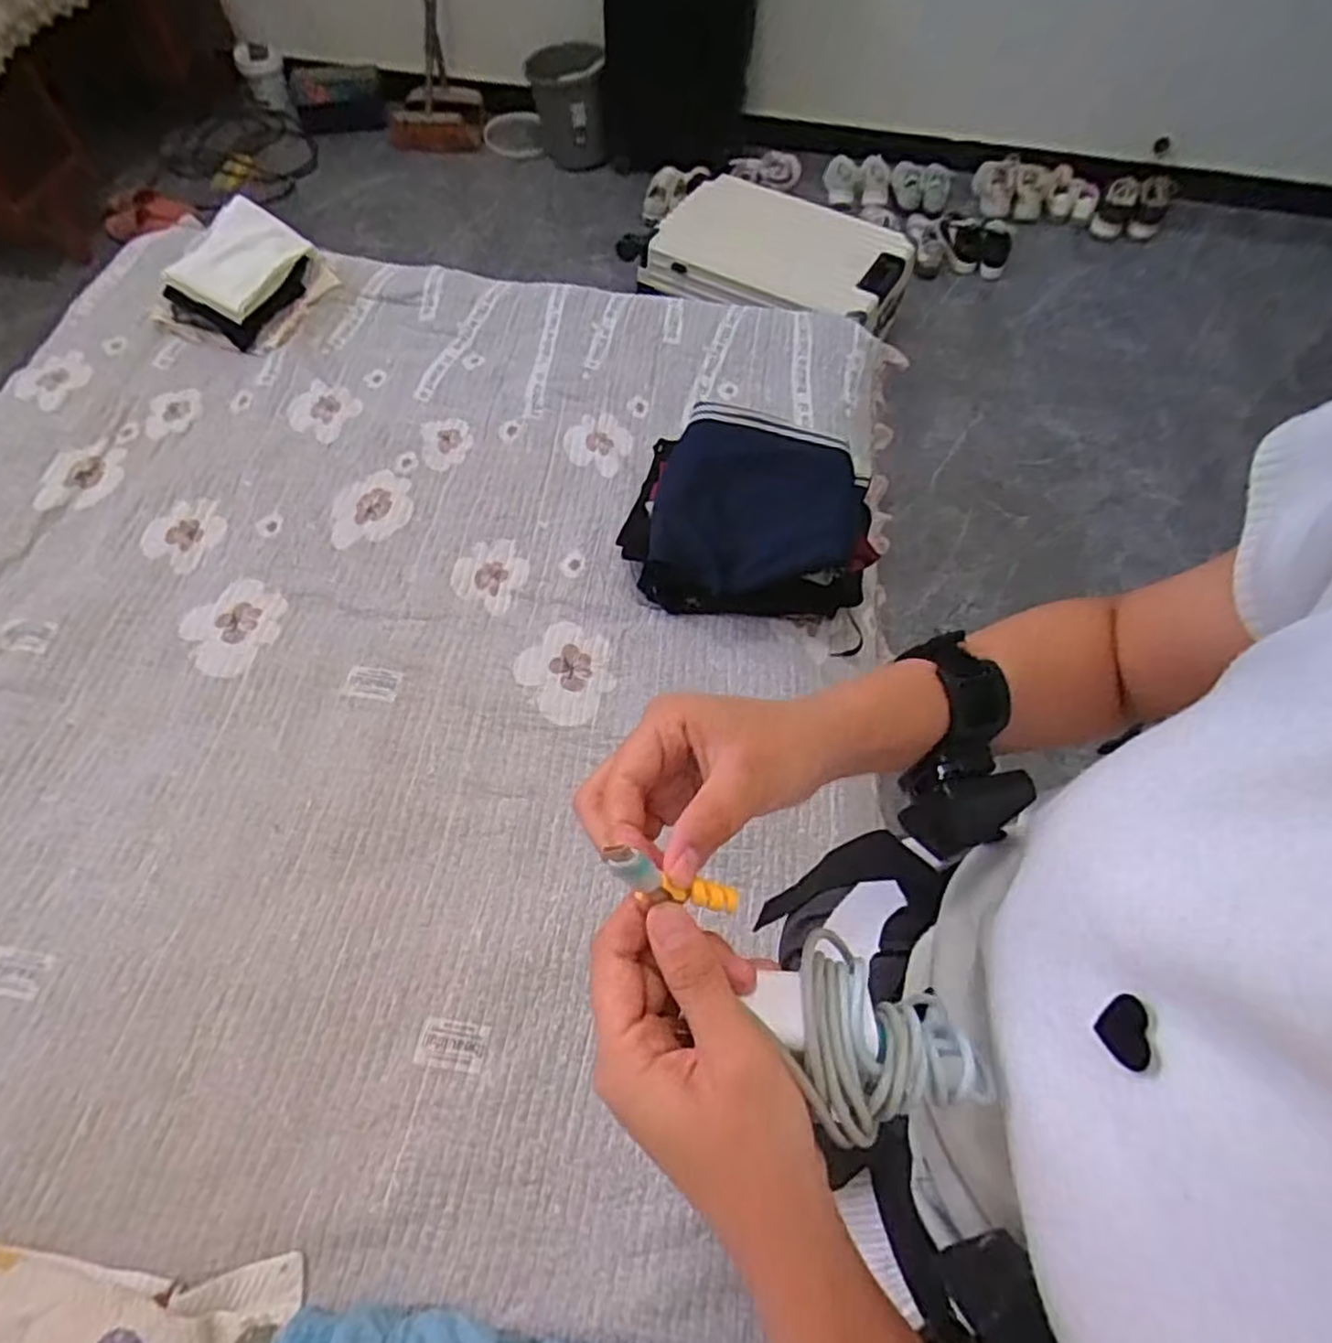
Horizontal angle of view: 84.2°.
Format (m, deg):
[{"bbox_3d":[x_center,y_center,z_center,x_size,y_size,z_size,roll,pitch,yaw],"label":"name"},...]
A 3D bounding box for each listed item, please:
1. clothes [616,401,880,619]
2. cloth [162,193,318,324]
[{"bbox_3d":[0.123,-0.253,1.101,0.347,0.181,0.332,1,62,-2],"label":"clothes"},{"bbox_3d":[-0.757,-0.736,1.315,0.141,0.042,0.217,31,69,-21],"label":"cloth"}]

